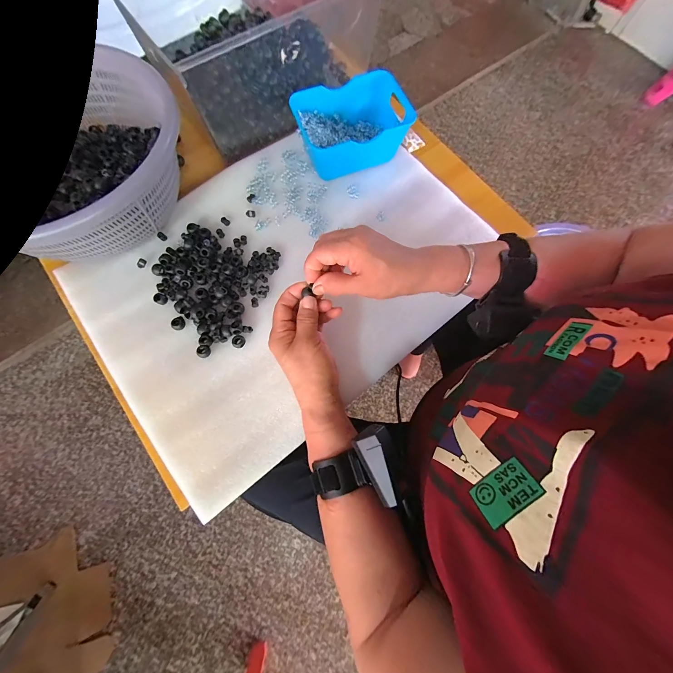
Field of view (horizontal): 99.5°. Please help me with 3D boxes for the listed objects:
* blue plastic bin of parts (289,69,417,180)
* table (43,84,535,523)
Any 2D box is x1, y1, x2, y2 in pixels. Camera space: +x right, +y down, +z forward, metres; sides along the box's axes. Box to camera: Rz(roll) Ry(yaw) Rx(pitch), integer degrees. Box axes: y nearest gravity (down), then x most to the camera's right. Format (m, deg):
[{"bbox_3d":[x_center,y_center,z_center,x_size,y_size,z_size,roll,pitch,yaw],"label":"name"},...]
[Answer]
[{"bbox_3d":[0.022,-0.295,0.408,0.151,0.065,0.115,-20,76,-6],"label":"blue plastic bin of parts"},{"bbox_3d":[-0.051,-0.118,0.394,0.551,0.040,0.401,-38,77,-11],"label":"table"}]

